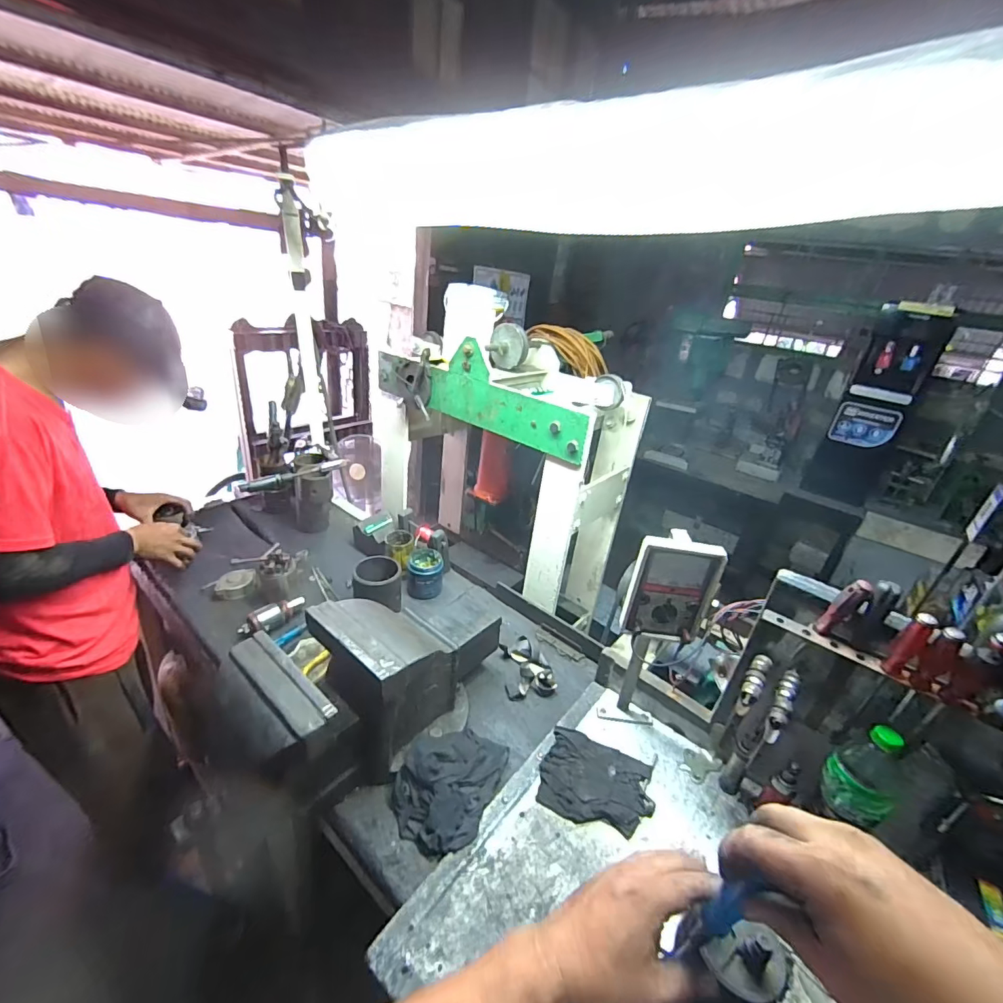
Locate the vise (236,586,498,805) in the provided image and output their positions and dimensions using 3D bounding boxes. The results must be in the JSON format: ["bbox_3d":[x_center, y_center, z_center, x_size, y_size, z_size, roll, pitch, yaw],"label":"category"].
[{"bbox_3d":[-0.187,0.288,0.778,0.190,0.237,0.460,28,34,34],"label":"vise"}]

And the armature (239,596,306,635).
[{"bbox_3d":[-0.525,0.263,1.044,0.050,0.051,0.149,21,30,24],"label":"armature"}]

